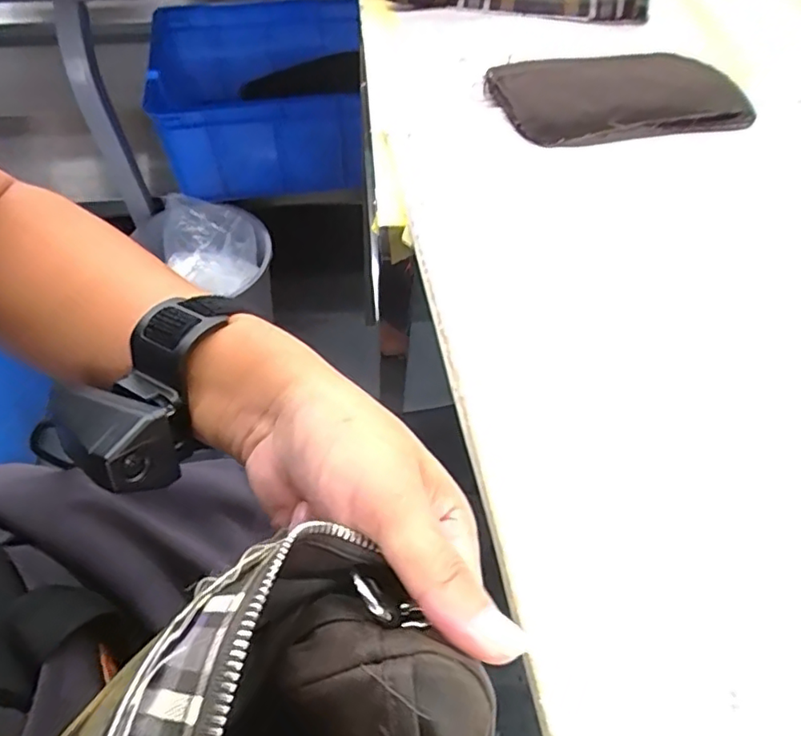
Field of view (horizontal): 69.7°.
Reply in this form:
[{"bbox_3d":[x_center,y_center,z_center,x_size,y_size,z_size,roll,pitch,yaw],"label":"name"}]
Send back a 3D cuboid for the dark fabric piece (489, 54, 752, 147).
[{"bbox_3d":[0.186,-0.253,0.512,0.204,0.033,0.147,-10,58,-8],"label":"dark fabric piece"}]

